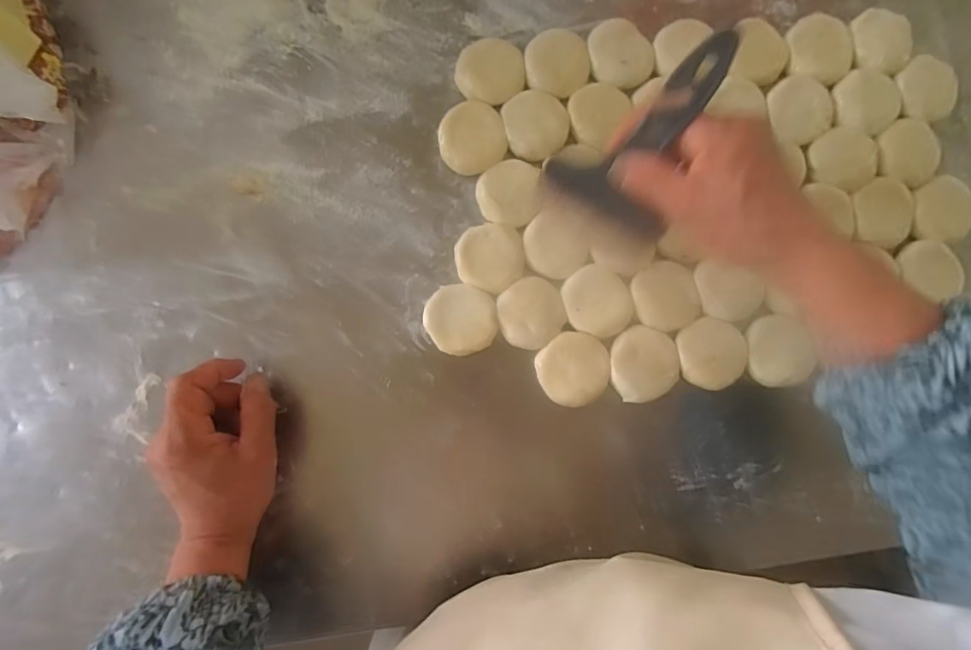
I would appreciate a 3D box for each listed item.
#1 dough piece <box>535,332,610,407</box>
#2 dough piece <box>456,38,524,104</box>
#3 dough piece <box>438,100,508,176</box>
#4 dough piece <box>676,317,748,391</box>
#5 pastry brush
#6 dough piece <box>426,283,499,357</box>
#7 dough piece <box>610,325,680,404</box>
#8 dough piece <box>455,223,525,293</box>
[{"bbox_3d":[0.075,0.036,0.423,0.060,0.017,0.057,0,87,-2],"label":"dough piece"},{"bbox_3d":[0.004,-0.220,0.436,0.058,0.015,0.054,6,87,-2],"label":"dough piece"},{"bbox_3d":[-0.012,-0.161,0.432,0.056,0.015,0.058,0,87,-2],"label":"dough piece"},{"bbox_3d":[0.191,0.024,0.421,0.052,0.016,0.057,0,87,-2],"label":"dough piece"},{"bbox_3d":[0.098,-0.110,0.314,0.097,0.156,0.030,25,70,-1],"label":"pastry brush"},{"bbox_3d":[-0.021,-0.005,0.422,0.059,0.017,0.058,0,87,-2],"label":"dough piece"},{"bbox_3d":[0.135,0.033,0.420,0.055,0.010,0.062,1,87,-2],"label":"dough piece"},{"bbox_3d":[0.004,-0.057,0.426,0.056,0.016,0.056,-4,87,-2],"label":"dough piece"}]

